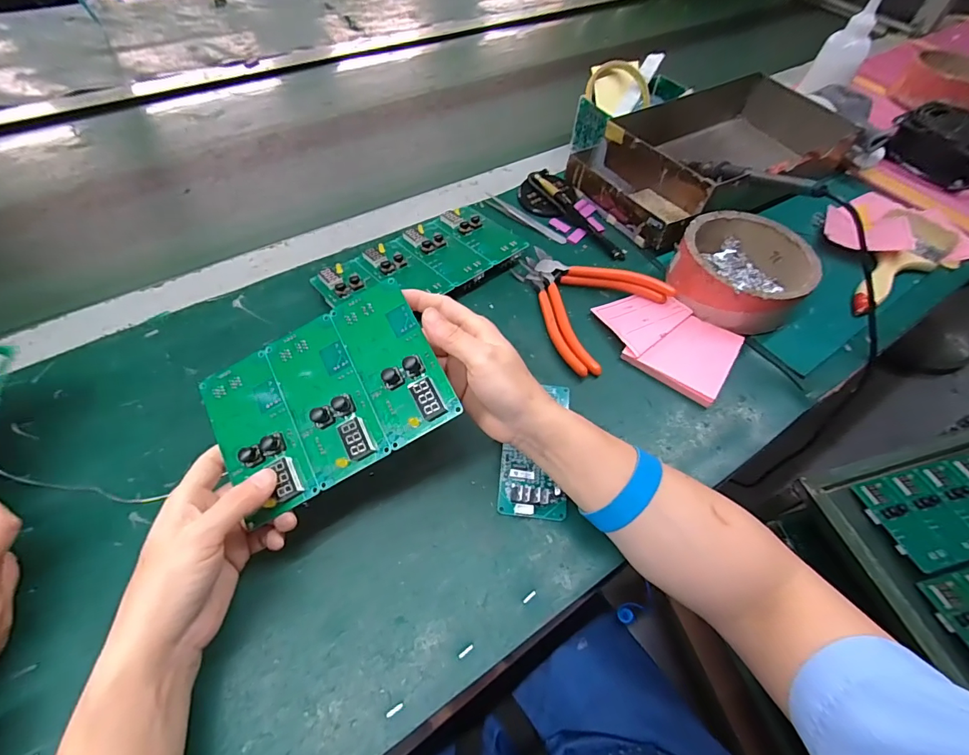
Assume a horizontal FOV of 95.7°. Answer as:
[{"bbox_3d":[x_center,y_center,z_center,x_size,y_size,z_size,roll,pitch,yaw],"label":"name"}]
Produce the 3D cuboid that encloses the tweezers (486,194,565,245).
[{"bbox_3d":[0.047,-0.183,0.501,0.106,0.008,0.016,33,60,17],"label":"tweezers"}]

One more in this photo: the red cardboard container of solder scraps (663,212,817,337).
[{"bbox_3d":[0.251,-0.108,0.431,0.117,0.048,0.124,37,61,19],"label":"red cardboard container of solder scraps"}]

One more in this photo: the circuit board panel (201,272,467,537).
[{"bbox_3d":[-0.102,0.012,0.277,0.145,0.011,0.104,-28,75,0],"label":"circuit board panel"}]

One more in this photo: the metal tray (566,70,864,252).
[{"bbox_3d":[0.279,-0.271,0.540,0.330,0.077,0.178,-28,62,-21],"label":"metal tray"}]

